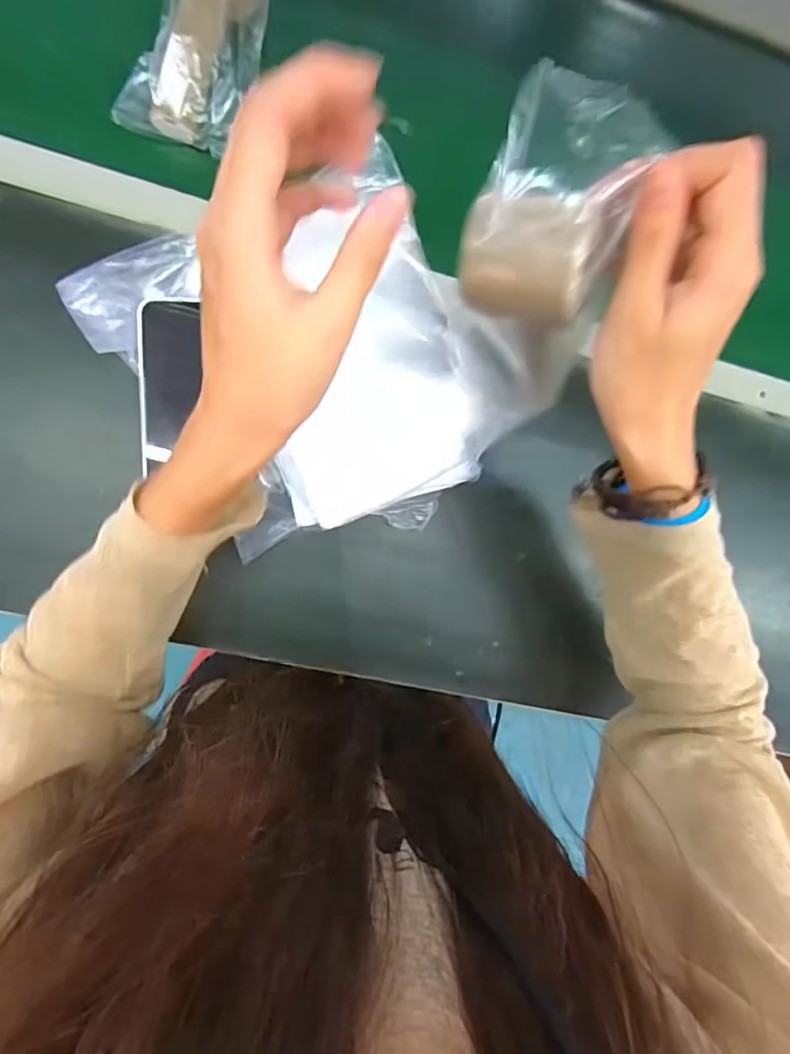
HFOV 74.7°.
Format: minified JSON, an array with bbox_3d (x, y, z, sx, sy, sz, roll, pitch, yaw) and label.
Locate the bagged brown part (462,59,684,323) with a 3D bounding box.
[{"bbox_3d":[0.071,-0.142,0.227,0.066,0.045,0.088,21,88,-9],"label":"bagged brown part"}]

